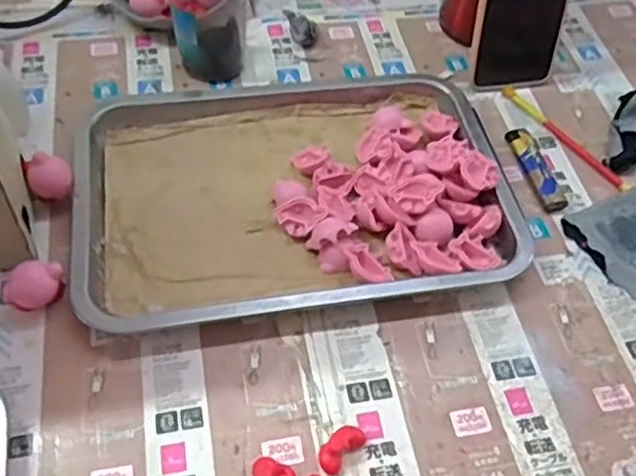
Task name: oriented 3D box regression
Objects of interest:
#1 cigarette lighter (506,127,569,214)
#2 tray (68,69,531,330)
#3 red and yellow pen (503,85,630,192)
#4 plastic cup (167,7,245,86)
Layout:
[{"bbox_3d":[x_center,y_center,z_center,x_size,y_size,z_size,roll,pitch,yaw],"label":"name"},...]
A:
[{"bbox_3d":[0.174,-0.056,0.525,0.019,0.013,0.081,-9,55,-11],"label":"cigarette lighter"},{"bbox_3d":[-0.019,-0.048,0.496,0.307,0.028,0.230,-6,54,-9],"label":"tray"},{"bbox_3d":[0.206,-0.086,0.553,0.012,0.004,0.137,-26,60,-22],"label":"red and yellow pen"},{"bbox_3d":[-0.094,-0.172,0.565,0.057,0.058,0.052,2,54,-3],"label":"plastic cup"}]

